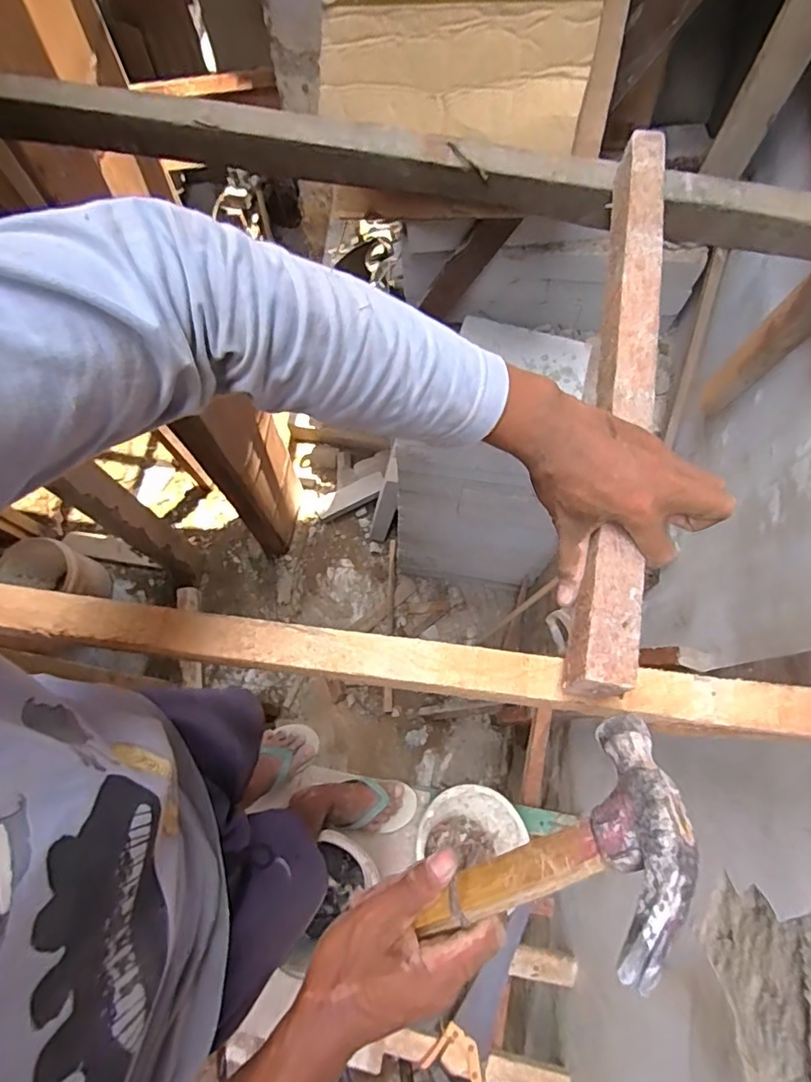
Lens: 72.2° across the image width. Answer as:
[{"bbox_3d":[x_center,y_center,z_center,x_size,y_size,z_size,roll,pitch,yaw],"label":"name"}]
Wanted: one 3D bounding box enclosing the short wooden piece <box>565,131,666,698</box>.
[{"bbox_3d":[0.186,-0.146,0.482,0.045,0.050,0.550,11,69,4],"label":"short wooden piece"}]

